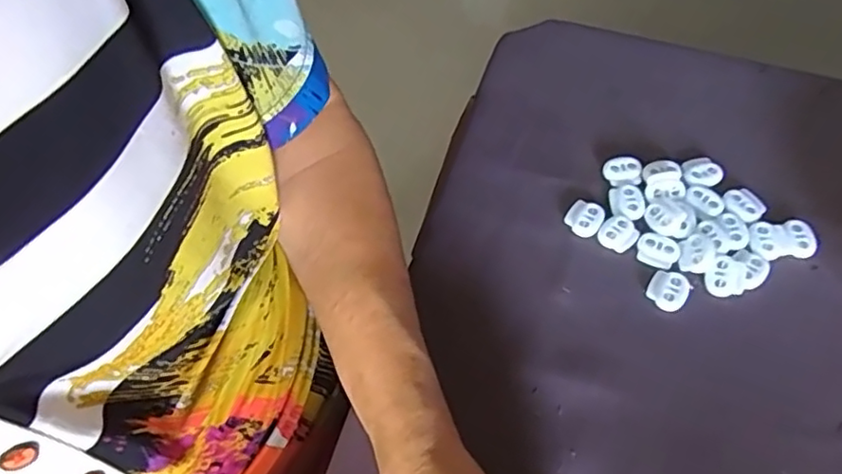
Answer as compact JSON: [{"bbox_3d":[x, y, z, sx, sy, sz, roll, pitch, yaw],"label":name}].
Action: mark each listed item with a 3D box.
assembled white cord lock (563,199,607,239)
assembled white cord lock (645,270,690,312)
[{"bbox_3d":[0.093,-0.011,0.348,0.020,0.005,0.020,28,64,17],"label":"assembled white cord lock"},{"bbox_3d":[0.131,0.028,0.324,0.020,0.006,0.022,39,68,21],"label":"assembled white cord lock"}]

